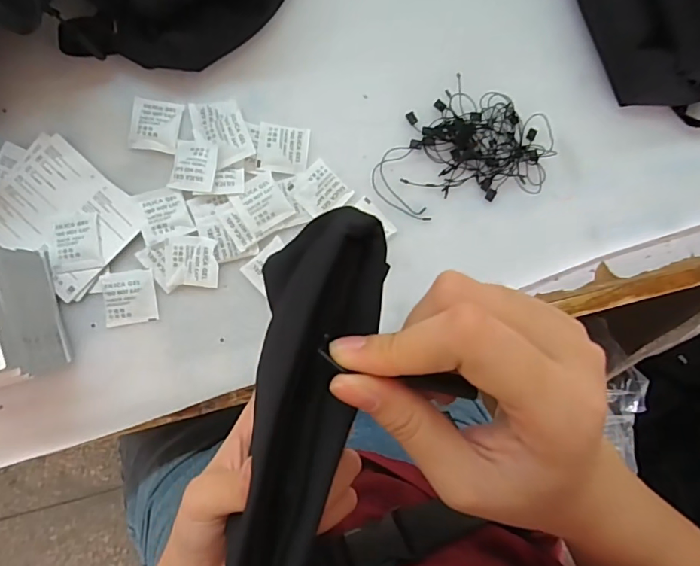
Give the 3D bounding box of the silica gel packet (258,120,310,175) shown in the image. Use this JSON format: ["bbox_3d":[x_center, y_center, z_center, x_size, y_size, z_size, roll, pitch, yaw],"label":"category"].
[{"bbox_3d":[-0.055,-0.110,0.392,0.040,0.005,0.039,6,89,-6],"label":"silica gel packet"}]

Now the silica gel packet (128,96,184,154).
[{"bbox_3d":[-0.157,-0.127,0.386,0.039,0.008,0.042,7,89,-6],"label":"silica gel packet"}]

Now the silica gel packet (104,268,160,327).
[{"bbox_3d":[-0.172,0.012,0.373,0.038,0.004,0.042,-7,91,-6],"label":"silica gel packet"}]

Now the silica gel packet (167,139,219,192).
[{"bbox_3d":[-0.123,-0.093,0.376,0.036,0.008,0.040,11,89,-6],"label":"silica gel packet"}]

